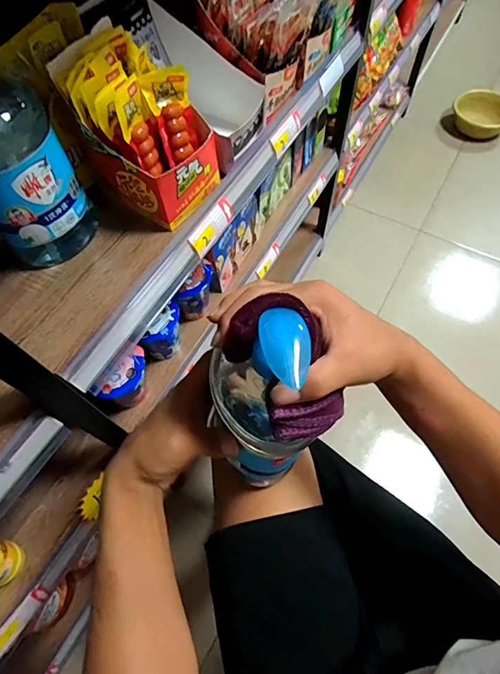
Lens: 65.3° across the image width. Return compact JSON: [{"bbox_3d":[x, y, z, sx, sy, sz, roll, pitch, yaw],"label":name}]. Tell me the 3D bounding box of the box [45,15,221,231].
[{"bbox_3d":[-0.140,-0.258,0.499,0.158,0.157,0.128,29,67,16],"label":"box"}]

